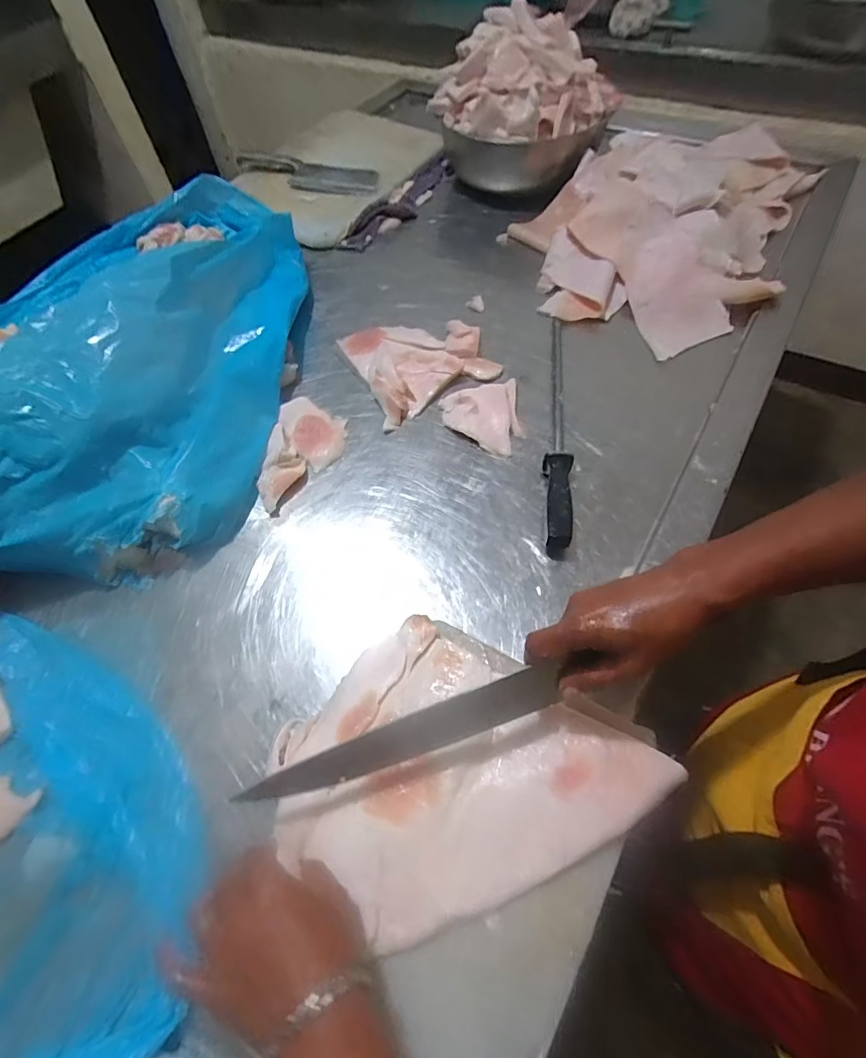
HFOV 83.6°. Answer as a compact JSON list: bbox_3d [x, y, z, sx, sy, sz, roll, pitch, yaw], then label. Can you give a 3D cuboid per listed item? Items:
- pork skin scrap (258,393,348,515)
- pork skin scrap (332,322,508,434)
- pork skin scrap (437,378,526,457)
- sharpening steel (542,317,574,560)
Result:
[{"bbox_3d":[-0.172,-0.102,0.631,0.092,0.027,0.172,7,61,6],"label":"pork skin scrap"},{"bbox_3d":[-0.018,-0.249,0.709,0.188,0.027,0.181,-23,62,-11],"label":"pork skin scrap"},{"bbox_3d":[0.069,-0.149,0.645,0.106,0.023,0.112,-10,60,-3],"label":"pork skin scrap"},{"bbox_3d":[0.160,-0.145,0.632,0.031,0.037,0.394,4,61,5],"label":"sharpening steel"}]

